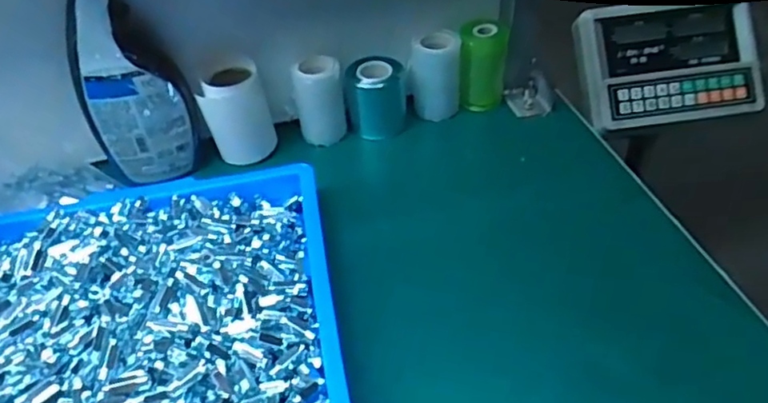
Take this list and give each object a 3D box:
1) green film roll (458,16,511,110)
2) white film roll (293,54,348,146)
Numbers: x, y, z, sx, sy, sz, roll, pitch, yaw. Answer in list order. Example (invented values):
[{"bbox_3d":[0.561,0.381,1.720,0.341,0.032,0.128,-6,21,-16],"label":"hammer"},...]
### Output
[{"bbox_3d":[0.104,-0.141,0.649,0.046,0.086,0.044,-2,44,2],"label":"green film roll"},{"bbox_3d":[-0.062,-0.101,0.614,0.046,0.080,0.036,-11,44,-6],"label":"white film roll"}]

